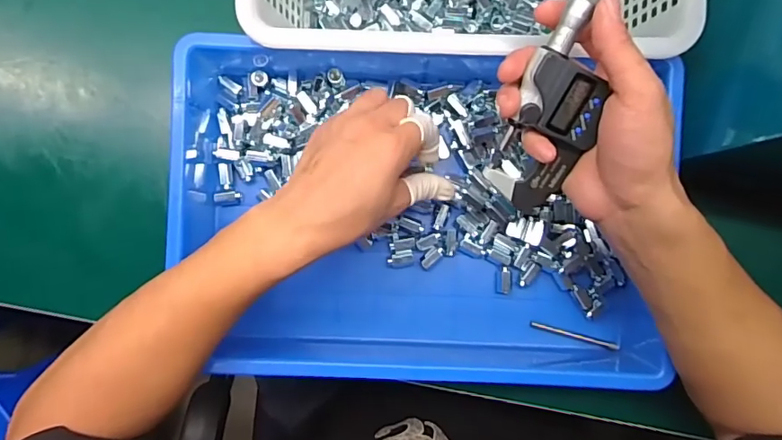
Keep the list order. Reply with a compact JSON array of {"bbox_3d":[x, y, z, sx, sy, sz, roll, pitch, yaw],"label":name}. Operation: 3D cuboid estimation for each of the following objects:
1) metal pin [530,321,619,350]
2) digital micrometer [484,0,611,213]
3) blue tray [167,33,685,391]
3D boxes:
[{"bbox_3d":[0.152,0.096,0.419,0.073,0.009,0.006,14,89,0],"label":"metal pin"},{"bbox_3d":[0.101,-0.080,0.295,0.048,0.015,0.163,10,116,0],"label":"digital micrometer"},{"bbox_3d":[0.022,0.001,0.395,0.363,0.064,0.263,2,89,0],"label":"blue tray"}]

